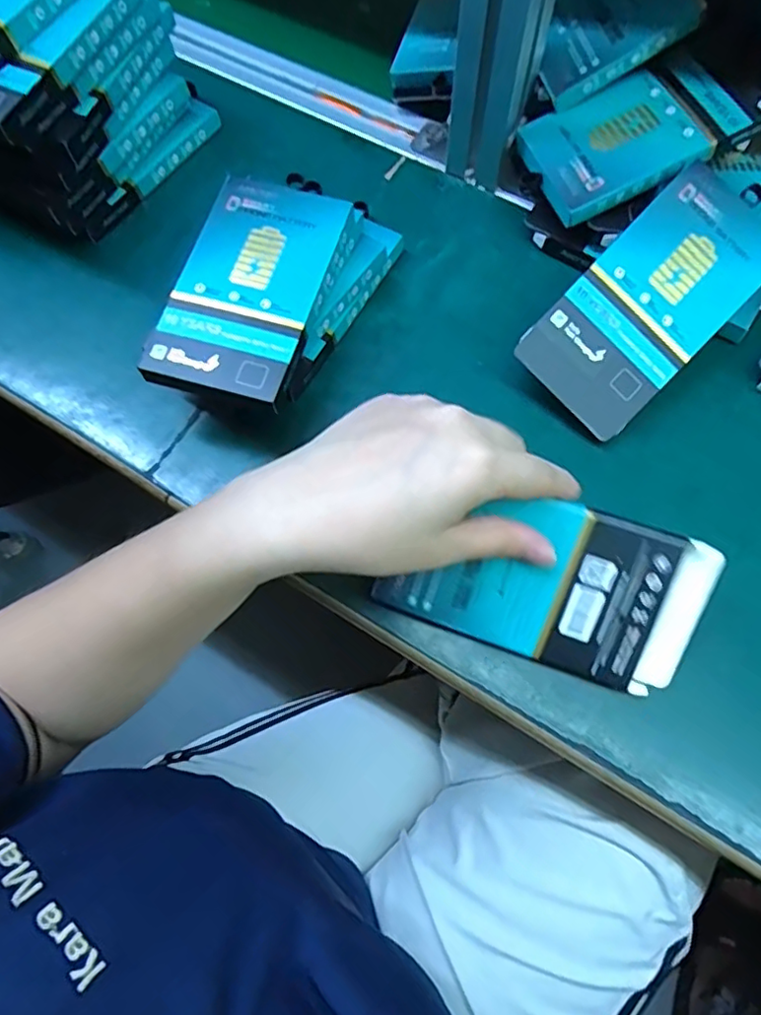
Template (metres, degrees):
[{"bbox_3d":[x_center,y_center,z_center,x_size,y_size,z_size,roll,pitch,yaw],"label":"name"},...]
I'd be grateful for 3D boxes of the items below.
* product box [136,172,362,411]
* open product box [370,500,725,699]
[{"bbox_3d":[-0.070,-0.123,0.325,0.078,0.022,0.138,14,69,6],"label":"product box"},{"bbox_3d":[0.083,0.037,0.286,0.148,0.018,0.080,19,104,7],"label":"open product box"}]

